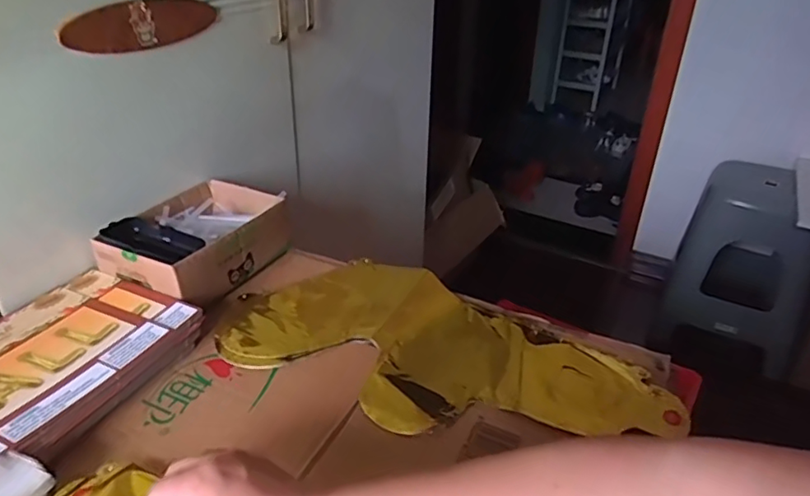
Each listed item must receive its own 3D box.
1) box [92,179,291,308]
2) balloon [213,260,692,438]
[{"bbox_3d":[-0.244,-0.009,0.684,0.134,0.063,0.191,14,33,21],"label":"box"},{"bbox_3d":[0.036,0.100,0.560,0.415,0.023,0.200,19,36,21],"label":"balloon"}]

